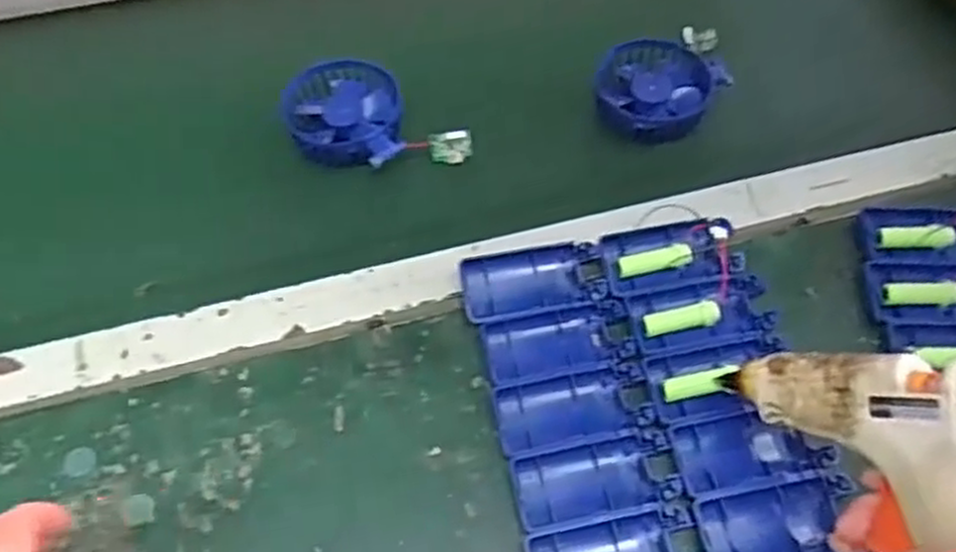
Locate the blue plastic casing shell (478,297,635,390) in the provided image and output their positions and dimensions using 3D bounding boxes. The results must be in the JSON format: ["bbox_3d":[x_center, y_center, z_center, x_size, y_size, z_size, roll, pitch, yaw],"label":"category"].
[{"bbox_3d":[0.052,0.043,0.507,0.093,0.014,0.043,-11,58,-6],"label":"blue plastic casing shell"}]

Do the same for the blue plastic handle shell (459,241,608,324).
[{"bbox_3d":[0.037,0.004,0.530,0.094,0.016,0.050,-10,58,-6],"label":"blue plastic handle shell"}]

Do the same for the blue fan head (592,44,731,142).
[{"bbox_3d":[0.144,-0.148,0.616,0.096,0.030,0.085,-11,58,-6],"label":"blue fan head"}]

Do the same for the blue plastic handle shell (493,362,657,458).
[{"bbox_3d":[0.058,0.082,0.485,0.092,0.014,0.047,-9,58,-5],"label":"blue plastic handle shell"}]

